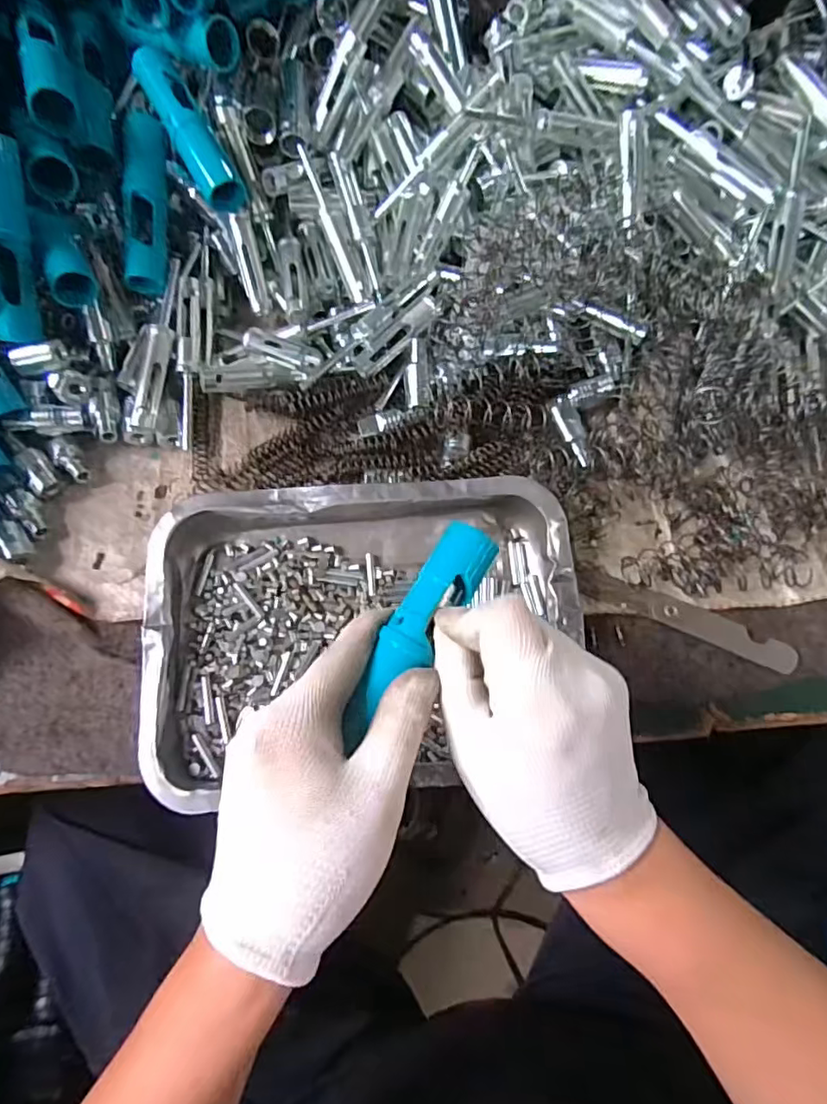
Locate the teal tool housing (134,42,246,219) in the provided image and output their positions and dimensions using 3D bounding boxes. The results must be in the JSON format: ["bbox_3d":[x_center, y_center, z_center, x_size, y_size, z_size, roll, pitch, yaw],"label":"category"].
[{"bbox_3d":[-0.164,-0.310,0.422,0.031,0.026,0.117,-31,95,-10],"label":"teal tool housing"}]

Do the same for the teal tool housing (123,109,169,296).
[{"bbox_3d":[-0.197,-0.257,0.424,0.026,0.022,0.125,1,91,1],"label":"teal tool housing"}]

